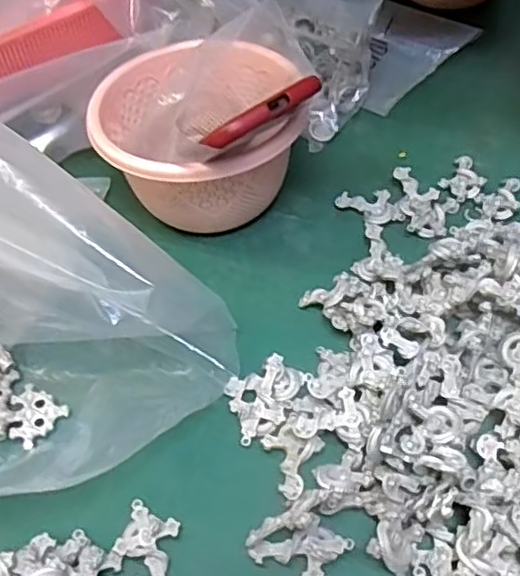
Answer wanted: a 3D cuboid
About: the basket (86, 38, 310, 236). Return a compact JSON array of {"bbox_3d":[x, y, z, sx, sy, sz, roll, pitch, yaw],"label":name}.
[{"bbox_3d":[-0.046,-0.100,0.472,0.130,0.093,0.141,-2,50,3],"label":"basket"}]

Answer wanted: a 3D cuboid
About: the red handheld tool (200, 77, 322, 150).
[{"bbox_3d":[0.004,-0.103,0.381,0.081,0.018,0.012,-31,56,-17],"label":"red handheld tool"}]

